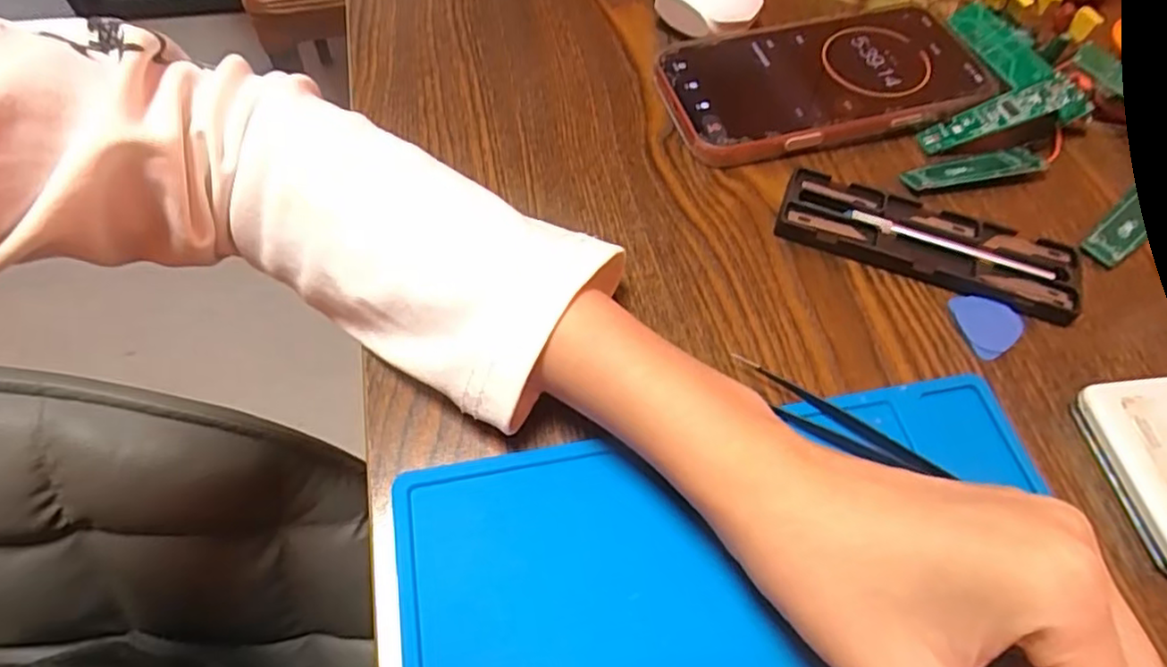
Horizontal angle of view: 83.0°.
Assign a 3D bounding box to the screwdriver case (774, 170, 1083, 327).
[{"bbox_3d":[0.152,-0.040,0.293,0.126,0.009,0.038,20,61,8],"label":"screwdriver case"}]

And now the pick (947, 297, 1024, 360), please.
[{"bbox_3d":[0.170,-0.005,0.277,0.026,0.004,0.028,0,62,0],"label":"pick"}]

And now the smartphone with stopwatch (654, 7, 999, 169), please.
[{"bbox_3d":[0.122,-0.131,0.341,0.159,0.014,0.080,-13,61,-11],"label":"smartphone with stopwatch"}]

